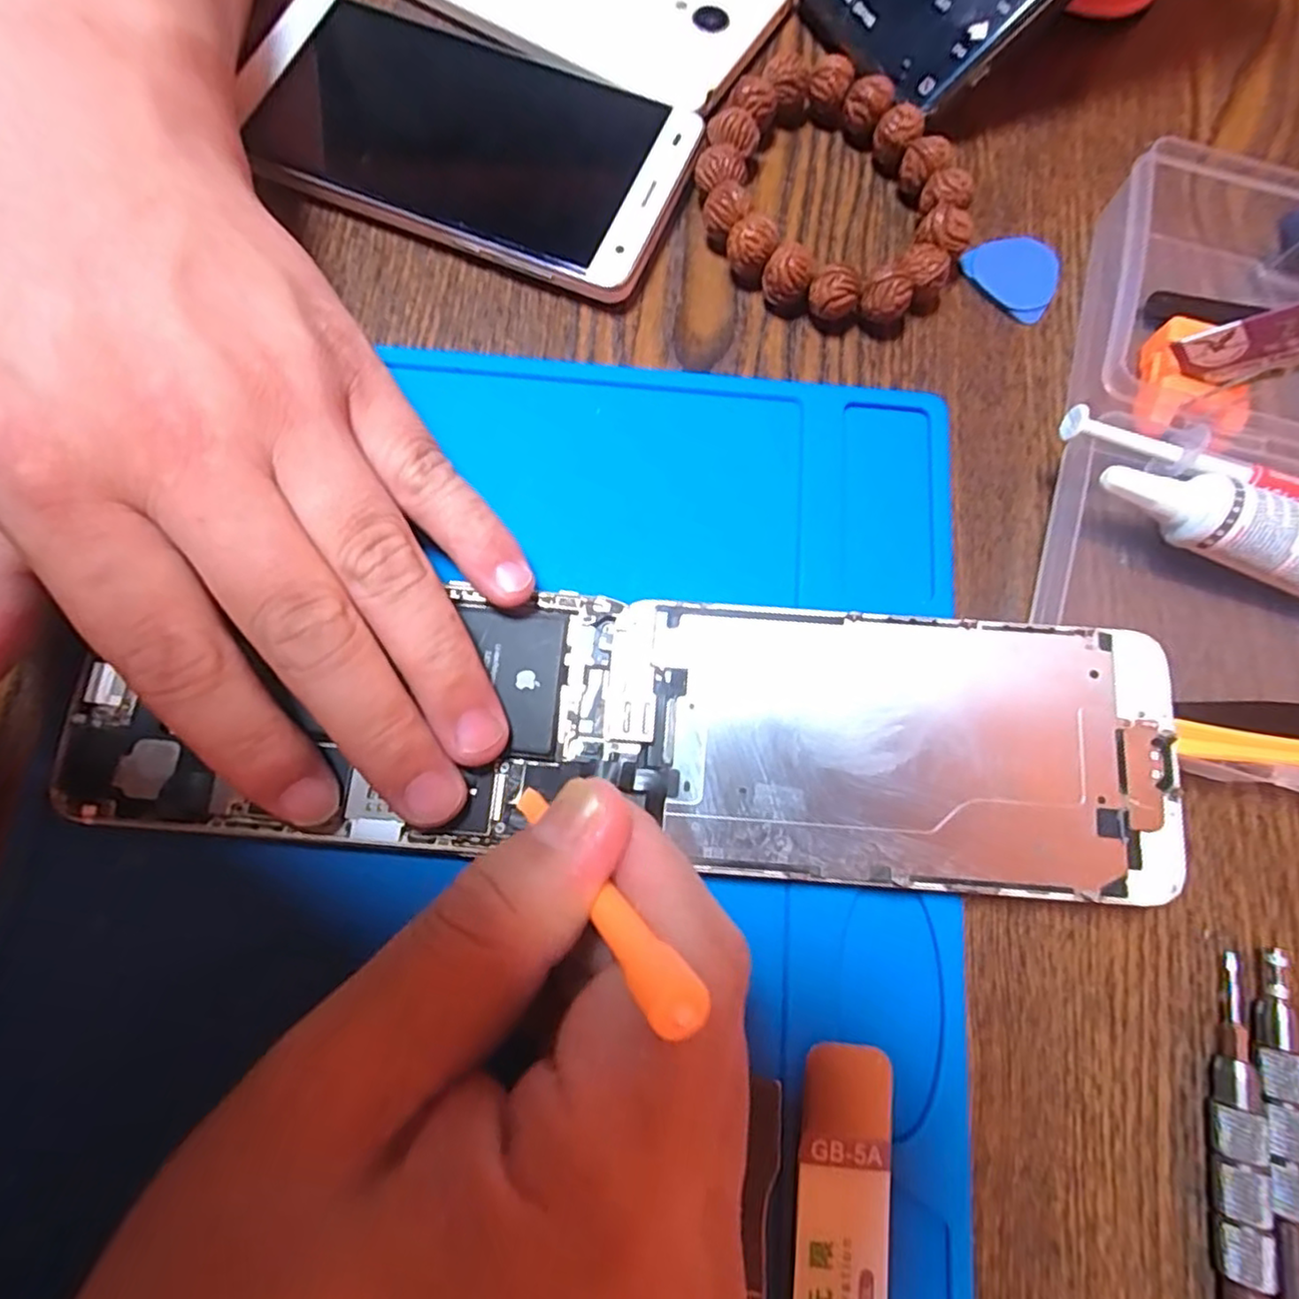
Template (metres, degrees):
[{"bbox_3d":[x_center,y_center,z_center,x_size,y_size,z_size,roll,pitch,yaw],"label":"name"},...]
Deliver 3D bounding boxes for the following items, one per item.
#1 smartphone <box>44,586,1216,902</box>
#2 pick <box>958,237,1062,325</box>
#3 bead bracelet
[{"bbox_3d":[-0.007,0.021,0.164,0.259,0.011,0.064,2,76,2],"label":"smartphone"},{"bbox_3d":[0.115,-0.117,0.209,0.025,0.004,0.029,-40,81,-10],"label":"pick"},{"bbox_3d":[0.055,-0.139,0.206,0.084,0.016,0.076,37,78,7],"label":"bead bracelet"}]

